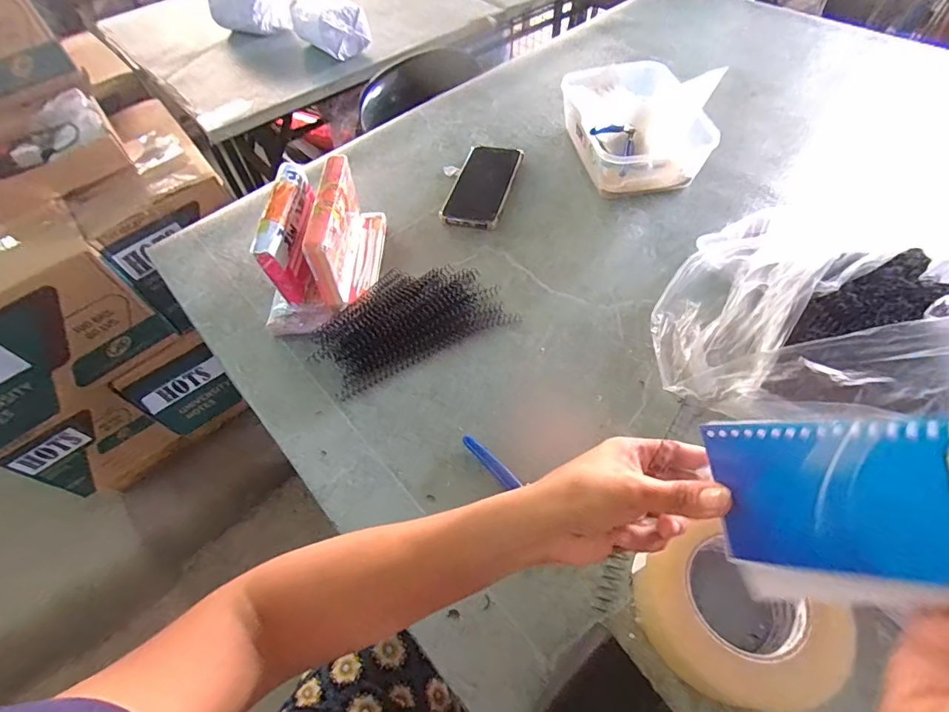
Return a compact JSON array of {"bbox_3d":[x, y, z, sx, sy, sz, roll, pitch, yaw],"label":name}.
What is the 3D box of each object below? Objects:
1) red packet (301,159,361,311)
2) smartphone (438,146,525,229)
[{"bbox_3d":[-0.161,-0.143,0.541,0.028,0.105,0.157,-3,56,3],"label":"red packet"},{"bbox_3d":[0.011,-0.244,0.657,0.084,0.012,0.171,12,57,12],"label":"smartphone"}]

